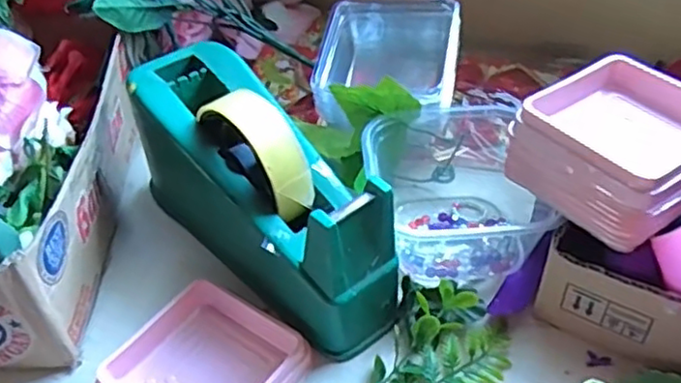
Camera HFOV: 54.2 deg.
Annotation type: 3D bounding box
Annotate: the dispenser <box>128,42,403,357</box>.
[{"bbox_3d":[-0.050,-0.002,0.410,0.072,0.105,0.197,-29,49,-24],"label":"dispenser"}]

